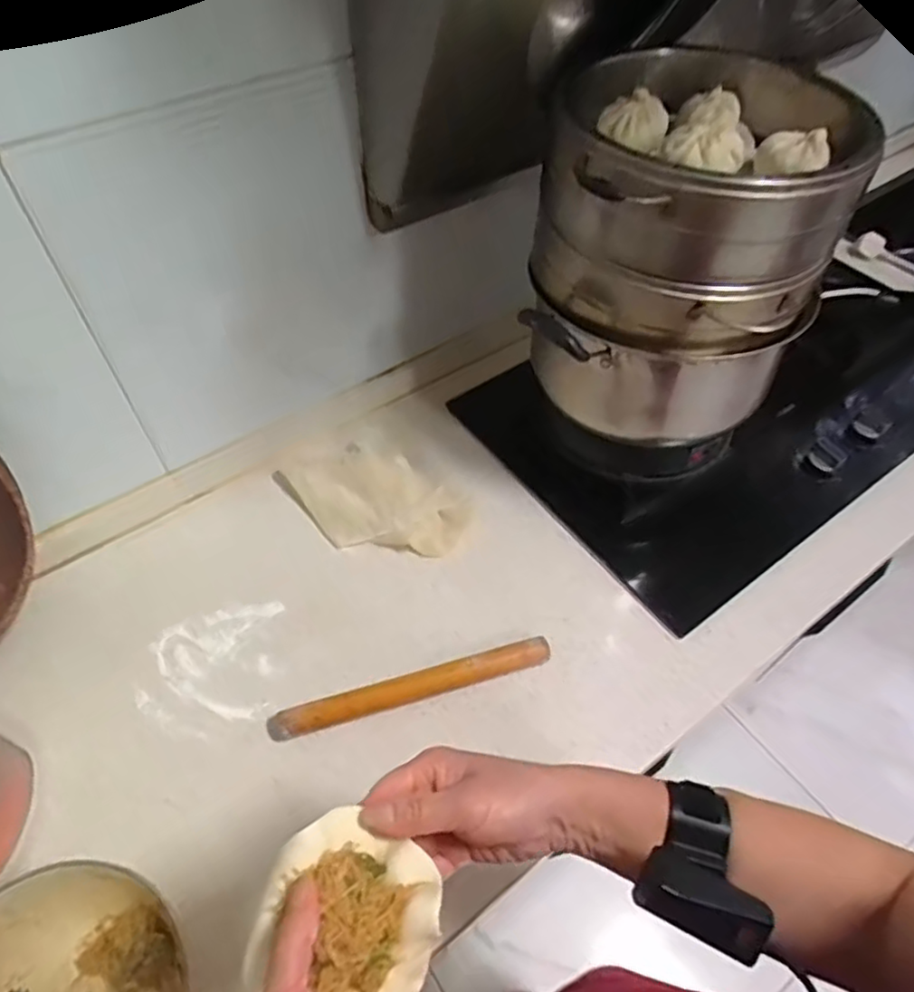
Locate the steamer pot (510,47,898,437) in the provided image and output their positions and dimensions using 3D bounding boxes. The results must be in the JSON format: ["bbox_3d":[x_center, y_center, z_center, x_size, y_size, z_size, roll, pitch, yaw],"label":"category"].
[{"bbox_3d":[0.217,-0.240,0.675,0.258,0.304,0.293,15,54,10],"label":"steamer pot"}]

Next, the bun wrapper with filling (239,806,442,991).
[{"bbox_3d":[-0.058,0.230,0.358,0.093,0.037,0.092,18,55,12],"label":"bun wrapper with filling"}]

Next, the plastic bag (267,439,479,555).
[{"bbox_3d":[-0.097,-0.006,0.810,0.157,0.054,0.222,-38,62,-25],"label":"plastic bag"}]

